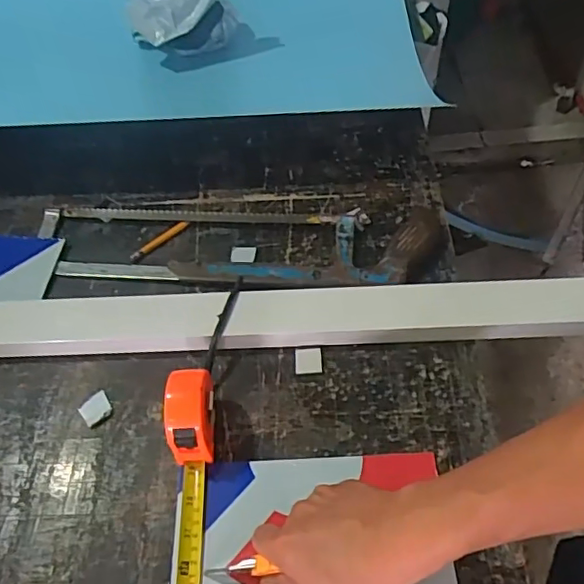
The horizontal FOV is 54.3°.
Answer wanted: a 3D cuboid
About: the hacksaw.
[{"bbox_3d":[-0.072,-0.058,0.633,0.447,0.027,0.111,2,54,5],"label":"hacksaw"}]

